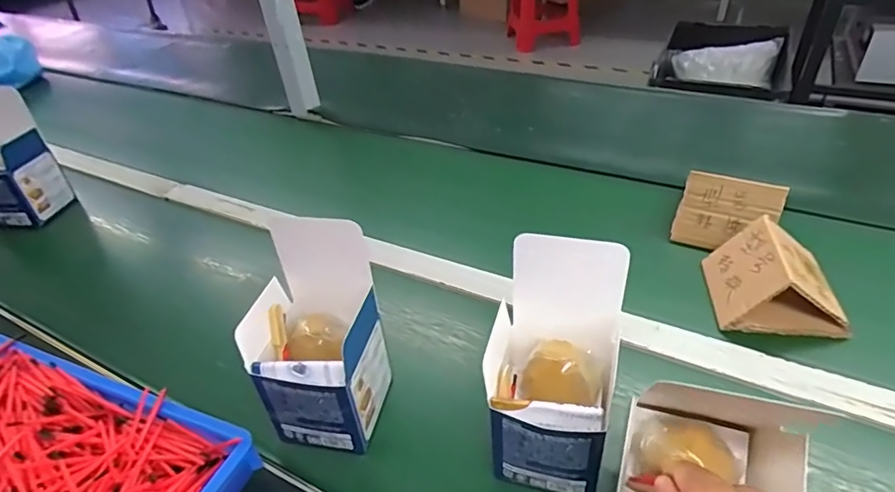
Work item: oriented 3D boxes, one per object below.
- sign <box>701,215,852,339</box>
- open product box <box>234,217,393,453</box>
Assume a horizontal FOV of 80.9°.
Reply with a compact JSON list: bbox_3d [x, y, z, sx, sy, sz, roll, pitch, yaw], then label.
[{"bbox_3d":[0.329,0.030,0.526,0.110,0.072,0.094,4,39,12],"label":"sign"},{"bbox_3d":[-0.108,0.076,0.427,0.088,0.171,0.093,5,39,13],"label":"open product box"}]

